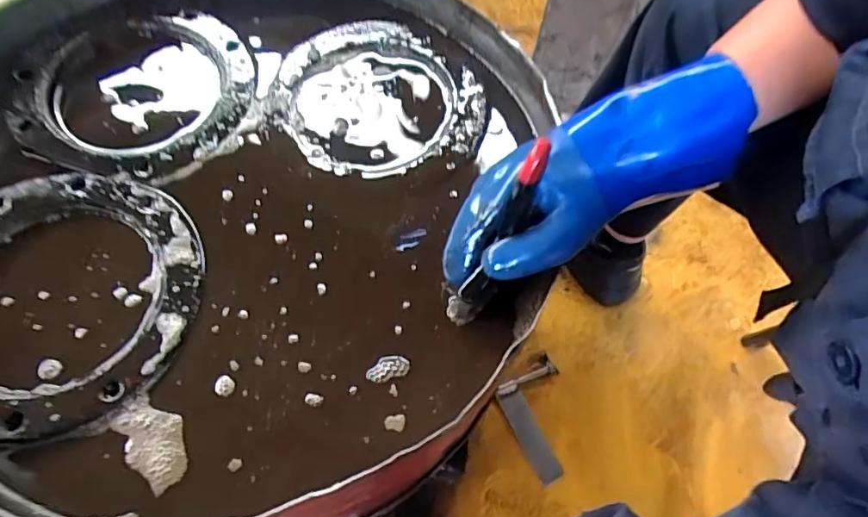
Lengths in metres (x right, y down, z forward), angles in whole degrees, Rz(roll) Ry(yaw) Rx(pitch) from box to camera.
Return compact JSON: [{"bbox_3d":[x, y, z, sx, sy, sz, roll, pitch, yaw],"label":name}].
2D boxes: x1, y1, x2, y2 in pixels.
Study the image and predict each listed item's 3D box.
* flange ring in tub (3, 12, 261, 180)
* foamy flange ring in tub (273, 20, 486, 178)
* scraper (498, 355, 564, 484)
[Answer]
[{"bbox_3d":[-0.297,-0.176,0.548,0.226,0.023,0.209,1,63,-1],"label":"flange ring in tub"},{"bbox_3d":[-0.057,-0.168,0.553,0.192,0.021,0.186,1,63,-1],"label":"foamy flange ring in tub"},{"bbox_3d":[0.155,0.222,0.763,0.094,0.013,0.139,-23,65,-13],"label":"scraper"}]

